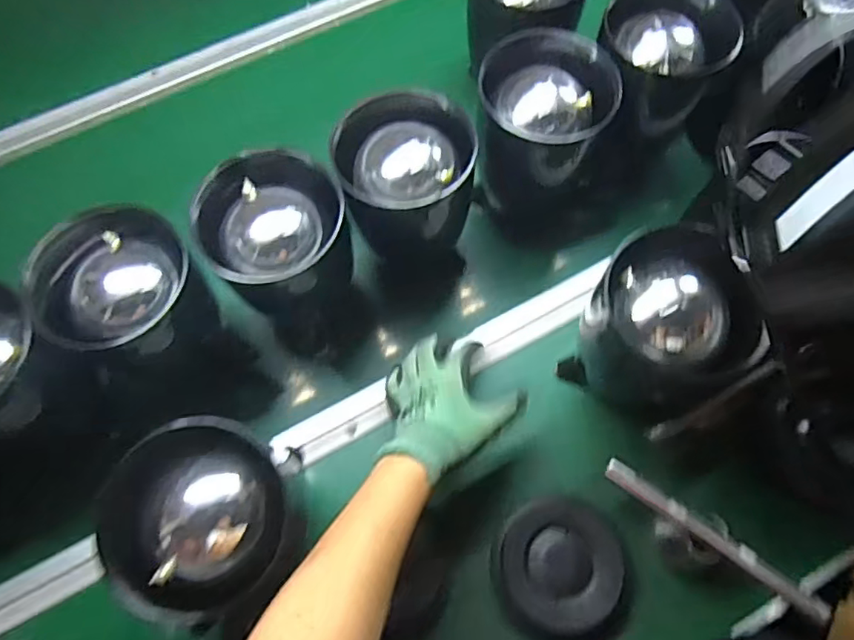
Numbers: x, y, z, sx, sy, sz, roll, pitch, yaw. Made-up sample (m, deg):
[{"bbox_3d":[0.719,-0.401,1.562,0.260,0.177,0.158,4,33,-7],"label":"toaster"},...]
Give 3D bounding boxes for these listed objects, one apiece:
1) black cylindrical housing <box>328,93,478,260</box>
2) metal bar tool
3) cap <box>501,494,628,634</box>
[{"bbox_3d":[-0.017,-0.133,0.535,0.119,0.111,0.123,0,68,1],"label":"black cylindrical housing"},{"bbox_3d":[0.247,0.188,0.494,0.202,0.011,0.018,35,72,14],"label":"metal bar tool"},{"bbox_3d":[0.124,0.228,0.534,0.103,0.037,0.112,0,68,1],"label":"cap"}]

